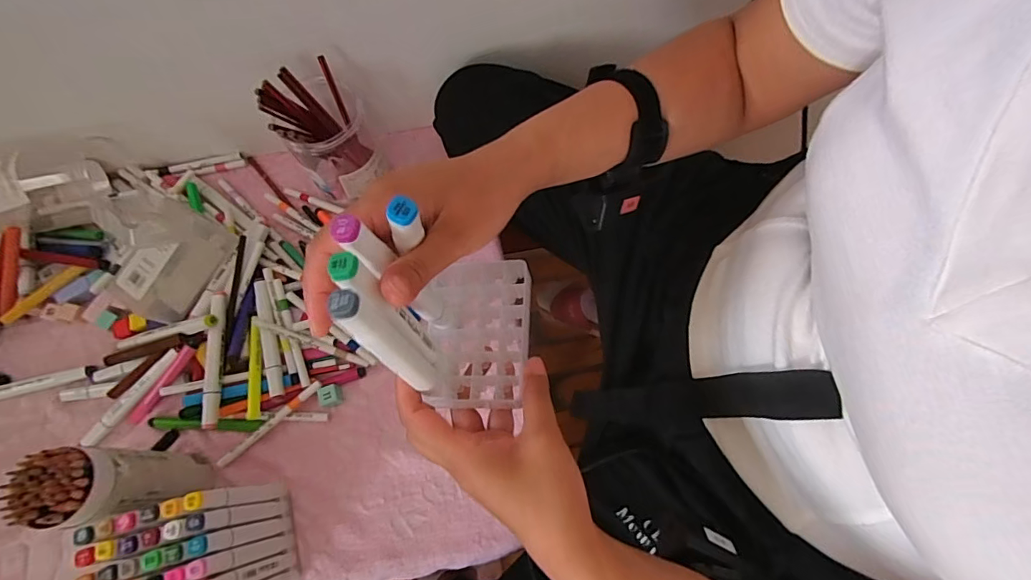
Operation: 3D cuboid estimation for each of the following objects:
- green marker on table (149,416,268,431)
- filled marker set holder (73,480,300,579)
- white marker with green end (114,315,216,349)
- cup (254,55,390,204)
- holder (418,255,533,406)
[{"bbox_3d":[-0.354,0.153,0.551,0.132,0.014,0.015,1,70,2],"label":"green marker on table"},{"bbox_3d":[-0.284,0.245,0.443,0.109,0.155,0.104,-17,70,-5],"label":"filled marker set holder"},{"bbox_3d":[-0.411,0.049,0.562,0.153,0.015,0.020,-13,69,18],"label":"white marker with green end"},{"bbox_3d":[-0.222,-0.178,0.585,0.092,0.160,0.100,0,70,1],"label":"cup"},{"bbox_3d":[-0.026,0.028,0.359,0.074,0.034,0.113,-6,70,-1],"label":"holder"}]

